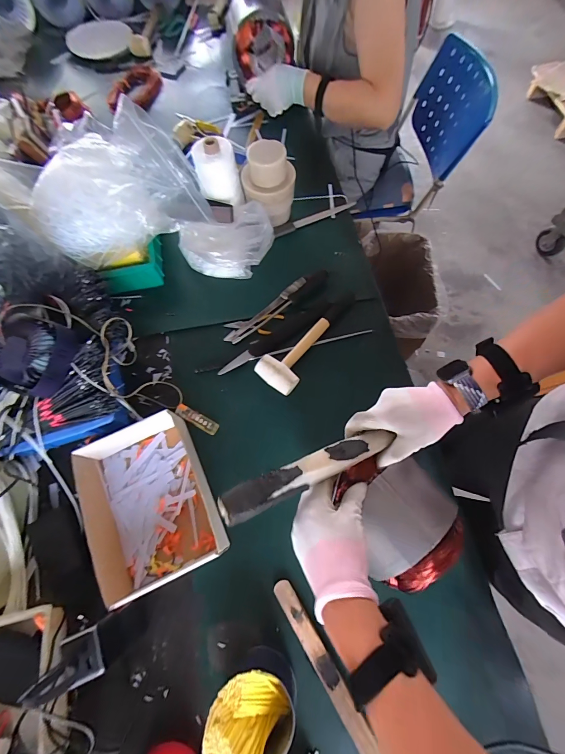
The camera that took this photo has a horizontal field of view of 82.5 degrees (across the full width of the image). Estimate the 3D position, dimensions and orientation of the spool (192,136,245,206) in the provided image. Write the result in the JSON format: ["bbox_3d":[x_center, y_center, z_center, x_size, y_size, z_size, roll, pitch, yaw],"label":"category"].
[{"bbox_3d":[-0.132,-0.418,0.667,0.085,0.109,0.077,-18,71,-6],"label":"spool"}]

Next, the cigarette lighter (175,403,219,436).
[{"bbox_3d":[-0.160,0.079,0.602,0.087,0.013,0.024,26,73,10],"label":"cigarette lighter"}]

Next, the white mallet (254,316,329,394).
[{"bbox_3d":[0.030,-0.051,0.625,0.081,0.038,0.173,36,75,13],"label":"white mallet"}]

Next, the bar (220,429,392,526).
[{"bbox_3d":[0.033,0.109,0.382,0.221,0.014,0.033,-17,69,-23],"label":"bar"}]

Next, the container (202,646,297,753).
[{"bbox_3d":[-0.035,0.434,0.417,0.105,0.094,0.104,0,70,1],"label":"container"}]

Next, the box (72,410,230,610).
[{"bbox_3d":[-0.222,0.202,0.525,0.197,0.065,0.247,-24,72,-7],"label":"box"}]

